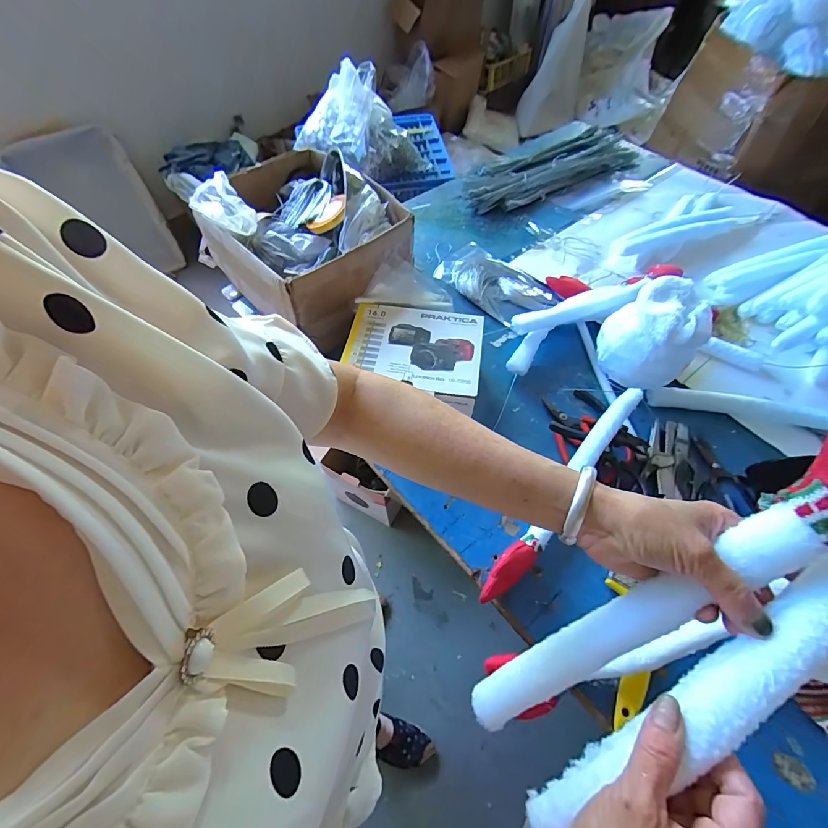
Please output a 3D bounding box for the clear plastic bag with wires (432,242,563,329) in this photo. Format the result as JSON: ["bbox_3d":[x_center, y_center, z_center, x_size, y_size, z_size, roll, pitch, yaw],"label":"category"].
[{"bbox_3d":[0.174,-0.290,0.901,0.154,0.027,0.261,-39,65,-22],"label":"clear plastic bag with wires"}]

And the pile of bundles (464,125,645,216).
[{"bbox_3d":[0.363,-0.668,1.118,0.540,0.043,0.210,-25,61,-15],"label":"pile of bundles"}]

